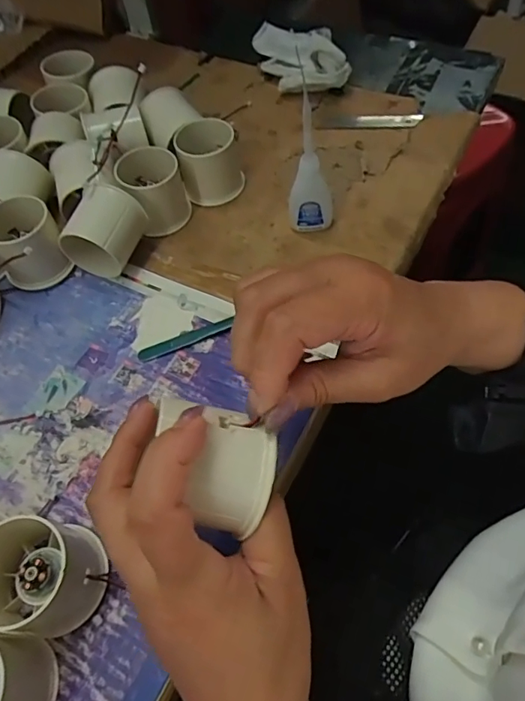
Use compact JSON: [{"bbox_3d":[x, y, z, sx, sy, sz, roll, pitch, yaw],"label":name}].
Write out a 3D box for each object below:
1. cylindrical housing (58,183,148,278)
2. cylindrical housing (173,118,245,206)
[{"bbox_3d":[-0.122,-0.089,0.380,0.049,0.057,0.054,16,61,14],"label":"cylindrical housing"},{"bbox_3d":[-0.045,-0.164,0.426,0.052,0.051,0.052,-2,58,3],"label":"cylindrical housing"}]

